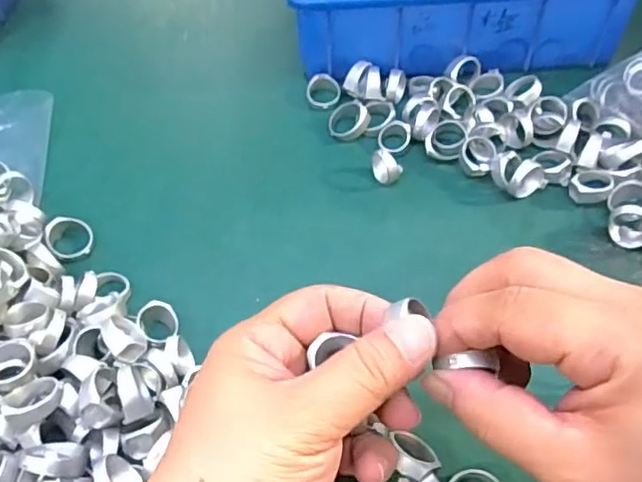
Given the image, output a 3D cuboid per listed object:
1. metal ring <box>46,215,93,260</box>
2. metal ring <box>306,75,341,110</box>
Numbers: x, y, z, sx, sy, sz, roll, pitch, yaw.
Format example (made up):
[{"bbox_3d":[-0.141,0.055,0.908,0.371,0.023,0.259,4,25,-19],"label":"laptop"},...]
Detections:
[{"bbox_3d":[-0.147,-0.003,0.354,0.024,0.015,0.029,-33,59,-20],"label":"metal ring"},{"bbox_3d":[0.002,-0.105,0.424,0.026,0.008,0.026,-1,84,7],"label":"metal ring"}]

